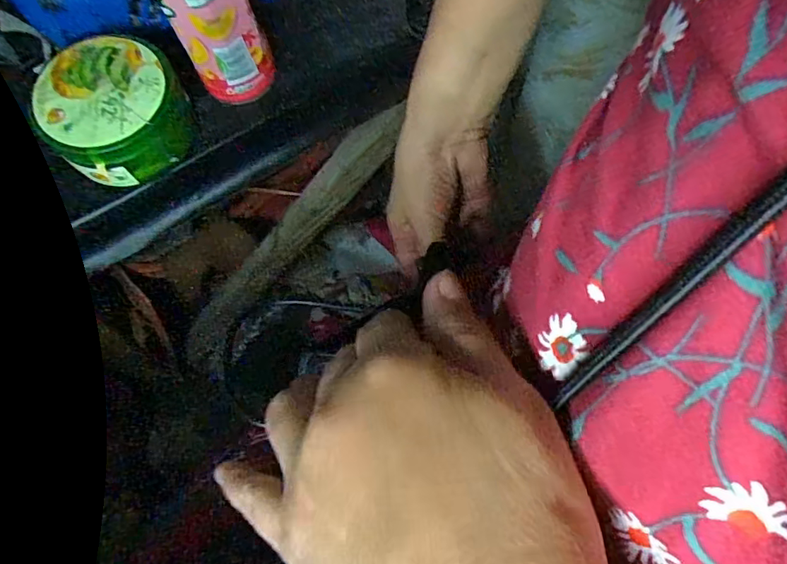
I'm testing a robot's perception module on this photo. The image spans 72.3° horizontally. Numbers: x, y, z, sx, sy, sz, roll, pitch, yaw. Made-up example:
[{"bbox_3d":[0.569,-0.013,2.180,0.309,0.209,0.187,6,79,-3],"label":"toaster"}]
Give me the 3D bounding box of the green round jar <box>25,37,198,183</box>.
[{"bbox_3d":[-0.211,-0.132,0.414,0.103,0.056,0.098,-10,63,-8],"label":"green round jar"}]

